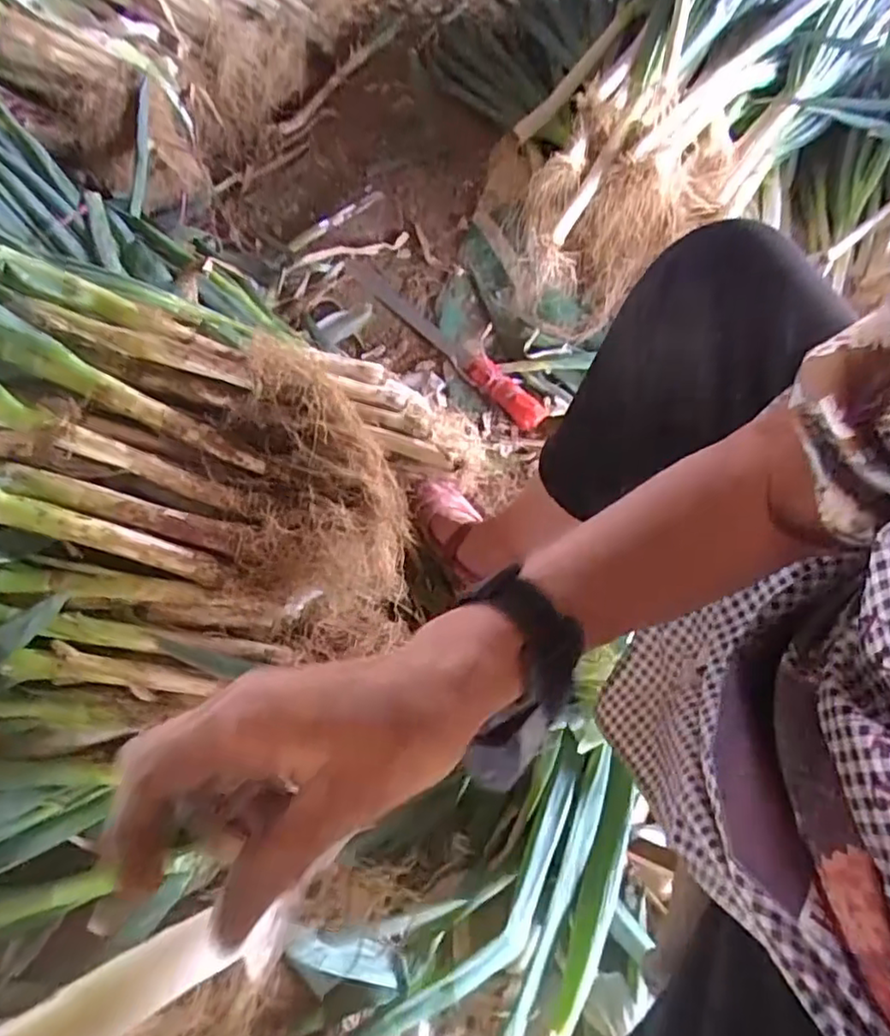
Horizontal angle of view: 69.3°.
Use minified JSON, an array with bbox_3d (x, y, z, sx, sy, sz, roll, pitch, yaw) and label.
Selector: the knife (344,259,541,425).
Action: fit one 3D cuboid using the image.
[{"bbox_3d":[-0.013,-0.293,1.037,0.050,0.030,0.443,-39,68,-21],"label":"knife"}]

